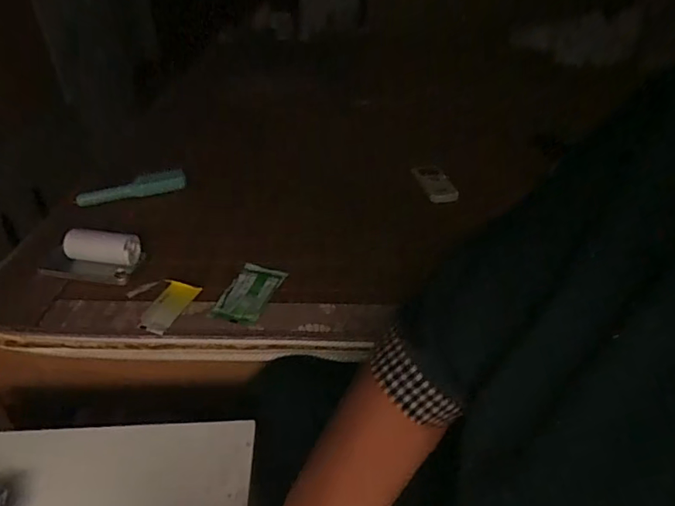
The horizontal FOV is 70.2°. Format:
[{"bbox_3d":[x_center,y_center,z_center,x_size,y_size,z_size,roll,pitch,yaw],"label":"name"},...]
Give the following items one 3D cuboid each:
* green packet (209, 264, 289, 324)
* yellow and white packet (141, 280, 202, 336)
[{"bbox_3d":[-0.118,0.053,0.654,0.062,0.009,0.111,11,38,14],"label":"green packet"},{"bbox_3d":[-0.216,0.069,0.619,0.046,0.008,0.079,19,53,4],"label":"yellow and white packet"}]

